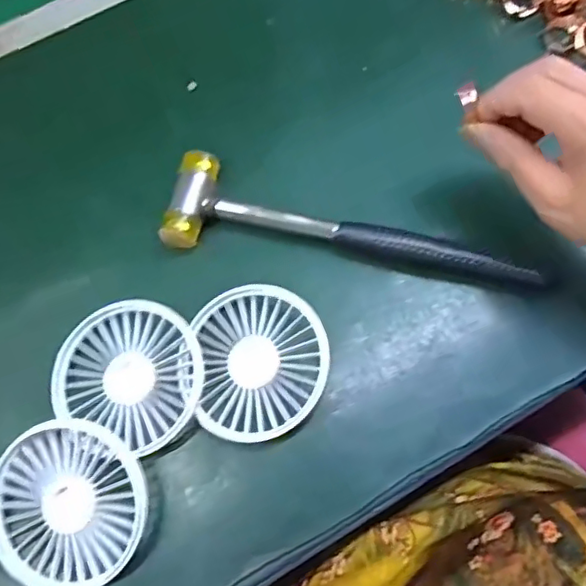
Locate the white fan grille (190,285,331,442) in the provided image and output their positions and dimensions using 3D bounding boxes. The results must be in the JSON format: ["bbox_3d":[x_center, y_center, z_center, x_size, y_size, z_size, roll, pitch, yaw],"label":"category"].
[{"bbox_3d":[-0.018,0.038,0.343,0.077,0.009,0.088,-10,72,10],"label":"white fan grille"}]

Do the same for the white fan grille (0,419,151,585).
[{"bbox_3d":[-0.123,0.114,0.320,0.089,0.013,0.084,-1,83,11],"label":"white fan grille"}]

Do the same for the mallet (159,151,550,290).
[{"bbox_3d":[0.039,-0.034,0.371,0.239,0.027,0.059,13,70,6],"label":"mallet"}]

